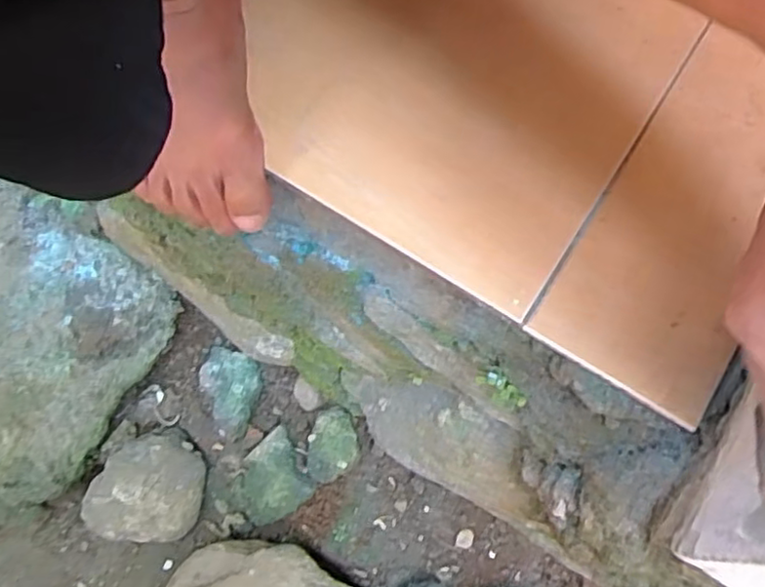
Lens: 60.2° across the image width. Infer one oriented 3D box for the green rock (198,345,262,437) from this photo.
[{"bbox_3d":[-0.187,0.119,0.800,0.075,0.037,0.101,12,71,4],"label":"green rock"}]

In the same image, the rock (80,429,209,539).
[{"bbox_3d":[-0.272,0.217,0.751,0.124,0.068,0.121,0,70,0],"label":"rock"}]

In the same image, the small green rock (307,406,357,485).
[{"bbox_3d":[-0.057,0.176,0.763,0.056,0.031,0.082,19,71,6],"label":"small green rock"}]

